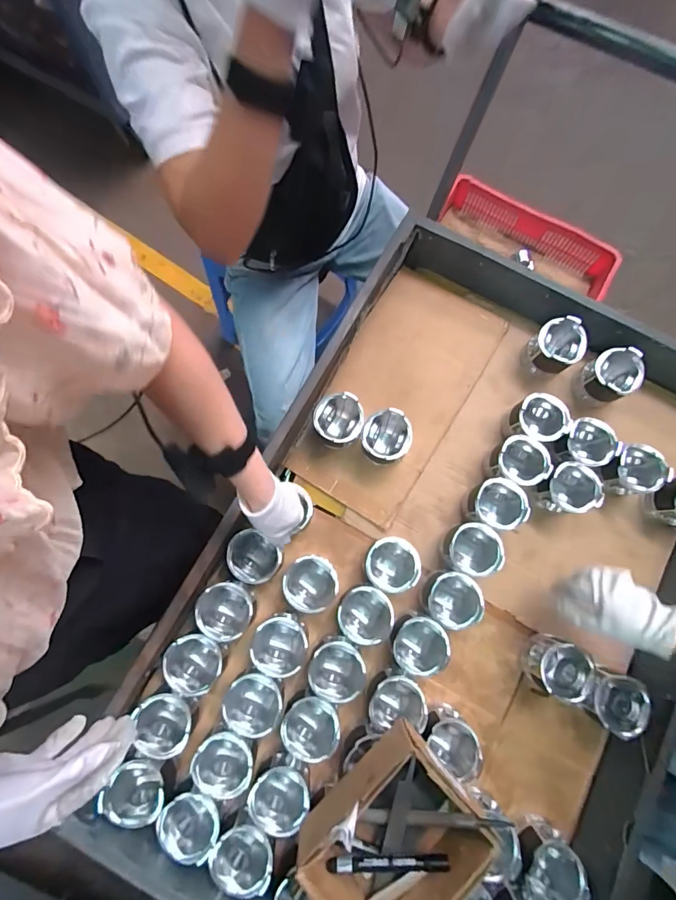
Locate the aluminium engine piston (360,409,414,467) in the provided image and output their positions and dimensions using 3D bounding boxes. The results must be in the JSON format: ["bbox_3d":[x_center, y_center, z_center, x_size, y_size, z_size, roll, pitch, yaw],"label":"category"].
[{"bbox_3d":[0.080,-0.017,0.726,0.080,0.084,0.079,-20,79,-5],"label":"aluminium engine piston"}]

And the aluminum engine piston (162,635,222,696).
[{"bbox_3d":[-0.218,0.326,0.655,0.080,0.068,0.082,-26,80,-7],"label":"aluminum engine piston"}]

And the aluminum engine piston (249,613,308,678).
[{"bbox_3d":[-0.089,0.302,0.672,0.083,0.079,0.085,15,78,2],"label":"aluminum engine piston"}]

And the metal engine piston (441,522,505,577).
[{"bbox_3d":[0.218,0.163,0.706,0.091,0.095,0.083,7,78,0],"label":"metal engine piston"}]

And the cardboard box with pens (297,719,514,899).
[{"bbox_3d":[0.072,0.491,0.549,0.159,0.113,0.200,44,80,8],"label":"cardboard box with pens"}]

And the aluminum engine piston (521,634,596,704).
[{"bbox_3d":[0.339,0.342,0.667,0.079,0.069,0.090,31,79,5],"label":"aluminum engine piston"}]

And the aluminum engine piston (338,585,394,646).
[{"bbox_3d":[0.042,0.260,0.683,0.082,0.078,0.079,0,78,-1],"label":"aluminum engine piston"}]

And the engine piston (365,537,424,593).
[{"bbox_3d":[0.086,0.185,0.695,0.083,0.074,0.081,0,78,-1],"label":"engine piston"}]

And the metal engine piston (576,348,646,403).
[{"bbox_3d":[0.477,-0.127,0.759,0.085,0.087,0.083,0,78,-1],"label":"metal engine piston"}]

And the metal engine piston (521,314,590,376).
[{"bbox_3d":[0.387,-0.181,0.767,0.086,0.088,0.080,0,78,-1],"label":"metal engine piston"}]

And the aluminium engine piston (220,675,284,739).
[{"bbox_3d":[-0.125,0.380,0.652,0.084,0.078,0.087,35,79,6],"label":"aluminium engine piston"}]

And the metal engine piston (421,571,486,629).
[{"bbox_3d":[0.179,0.237,0.682,0.078,0.084,0.079,29,79,5],"label":"metal engine piston"}]

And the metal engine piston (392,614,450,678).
[{"bbox_3d":[0.125,0.303,0.676,0.078,0.079,0.080,-13,78,-4],"label":"metal engine piston"}]

